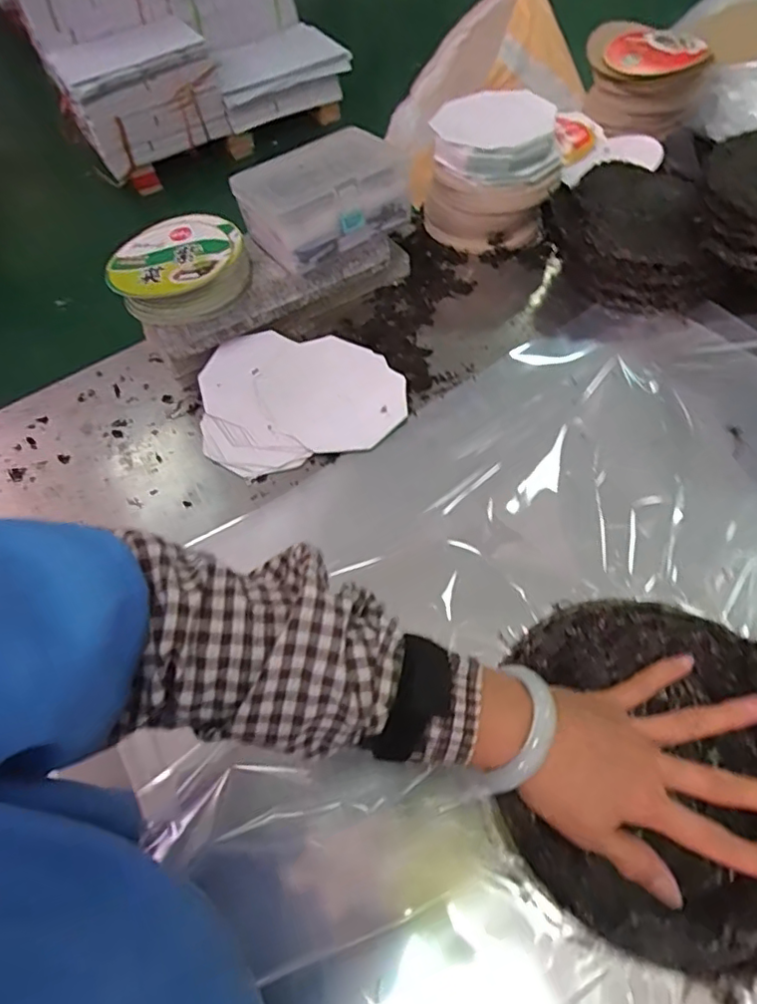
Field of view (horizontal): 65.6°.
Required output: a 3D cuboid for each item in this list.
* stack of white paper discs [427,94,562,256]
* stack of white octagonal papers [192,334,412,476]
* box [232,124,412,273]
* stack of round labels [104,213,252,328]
[{"bbox_3d":[0.149,-0.432,0.776,0.158,0.143,0.143,3,57,9],"label":"stack of white paper discs"},{"bbox_3d":[-0.090,-0.126,0.661,0.219,0.017,0.193,-13,56,-2],"label":"stack of white octagonal papers"},{"bbox_3d":[-0.061,-0.354,0.678,0.180,0.087,0.115,-27,58,-11],"label":"box"},{"bbox_3d":[-0.218,-0.266,0.662,0.140,0.045,0.142,-4,56,4],"label":"stack of round labels"}]

